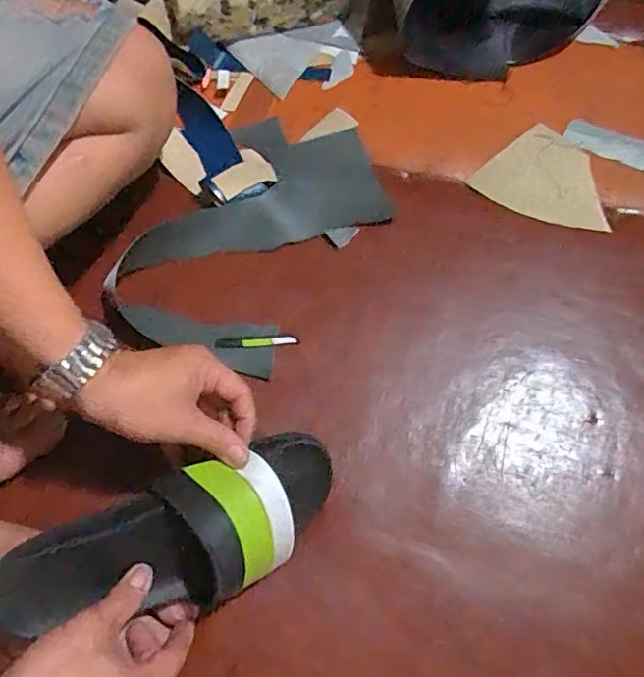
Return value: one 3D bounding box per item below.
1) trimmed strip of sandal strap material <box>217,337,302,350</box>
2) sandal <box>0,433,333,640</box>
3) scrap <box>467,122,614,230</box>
[{"bbox_3d":[-0.062,0.004,0.536,0.080,0.004,0.010,-2,68,0],"label":"trimmed strip of sandal strap material"},{"bbox_3d":[-0.111,0.153,0.435,0.254,0.067,0.099,-17,90,-8],"label":"sandal"},{"bbox_3d":[0.242,-0.163,0.590,0.132,0.005,0.114,41,74,15],"label":"scrap"}]

